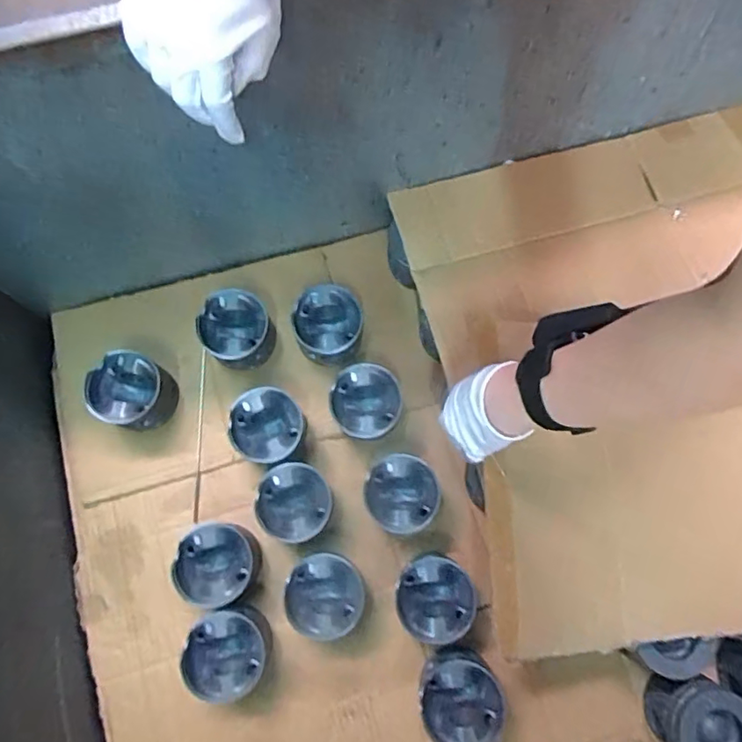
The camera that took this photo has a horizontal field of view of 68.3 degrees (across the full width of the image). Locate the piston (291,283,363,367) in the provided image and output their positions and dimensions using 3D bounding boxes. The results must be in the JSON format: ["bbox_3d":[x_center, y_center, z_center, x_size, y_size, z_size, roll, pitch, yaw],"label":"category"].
[{"bbox_3d":[-0.056,-0.056,0.718,0.090,0.075,0.099,-9,77,-4],"label":"piston"}]

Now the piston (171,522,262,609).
[{"bbox_3d":[-0.178,0.223,0.639,0.088,0.075,0.084,0,77,-2],"label":"piston"}]

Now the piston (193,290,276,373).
[{"bbox_3d":[-0.173,-0.051,0.715,0.087,0.074,0.089,0,77,-2],"label":"piston"}]

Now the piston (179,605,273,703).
[{"bbox_3d":[-0.159,0.310,0.608,0.083,0.064,0.086,0,77,-2],"label":"piston"}]

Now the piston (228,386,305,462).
[{"bbox_3d":[-0.129,0.073,0.688,0.089,0.074,0.089,0,77,-2],"label":"piston"}]

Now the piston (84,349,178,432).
[{"bbox_3d":[-0.297,0.029,0.689,0.087,0.079,0.085,0,77,-2],"label":"piston"}]

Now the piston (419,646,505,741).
[{"bbox_3d":[0.096,0.360,0.607,0.086,0.072,0.095,-19,78,-6],"label":"piston"}]

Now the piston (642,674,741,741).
[{"bbox_3d":[0.361,0.387,0.603,0.086,0.072,0.087,0,77,-2],"label":"piston"}]

